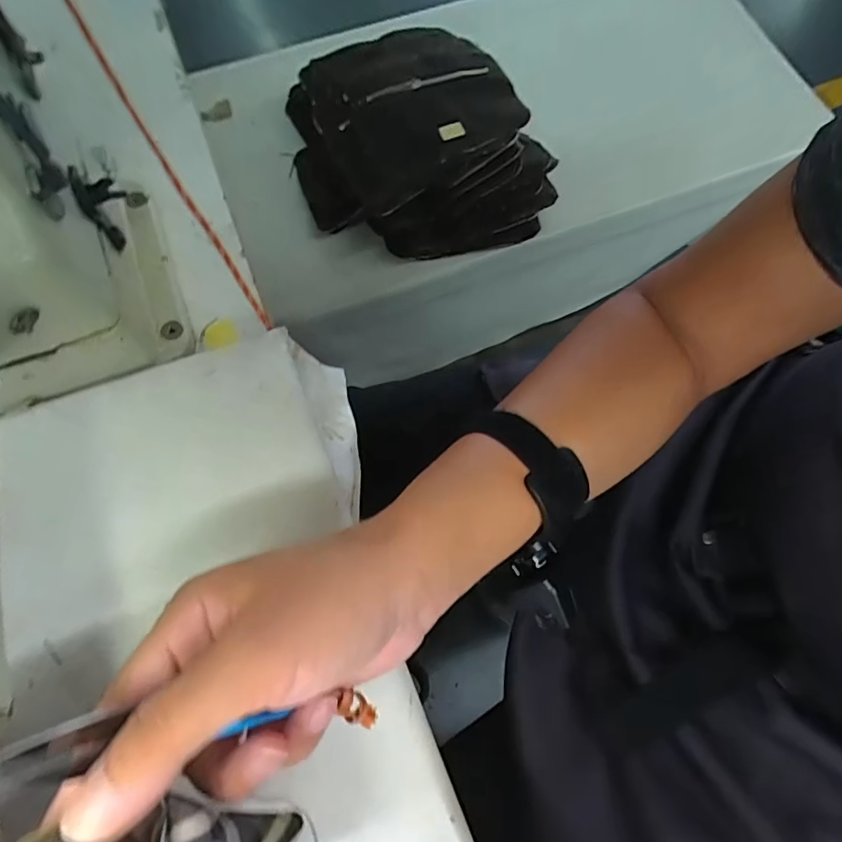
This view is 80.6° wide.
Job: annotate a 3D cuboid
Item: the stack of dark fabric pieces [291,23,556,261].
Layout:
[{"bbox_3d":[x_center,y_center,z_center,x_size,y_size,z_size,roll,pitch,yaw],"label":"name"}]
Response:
[{"bbox_3d":[0.001,-0.326,0.585,0.283,0.117,0.220,-14,73,-5],"label":"stack of dark fabric pieces"}]

